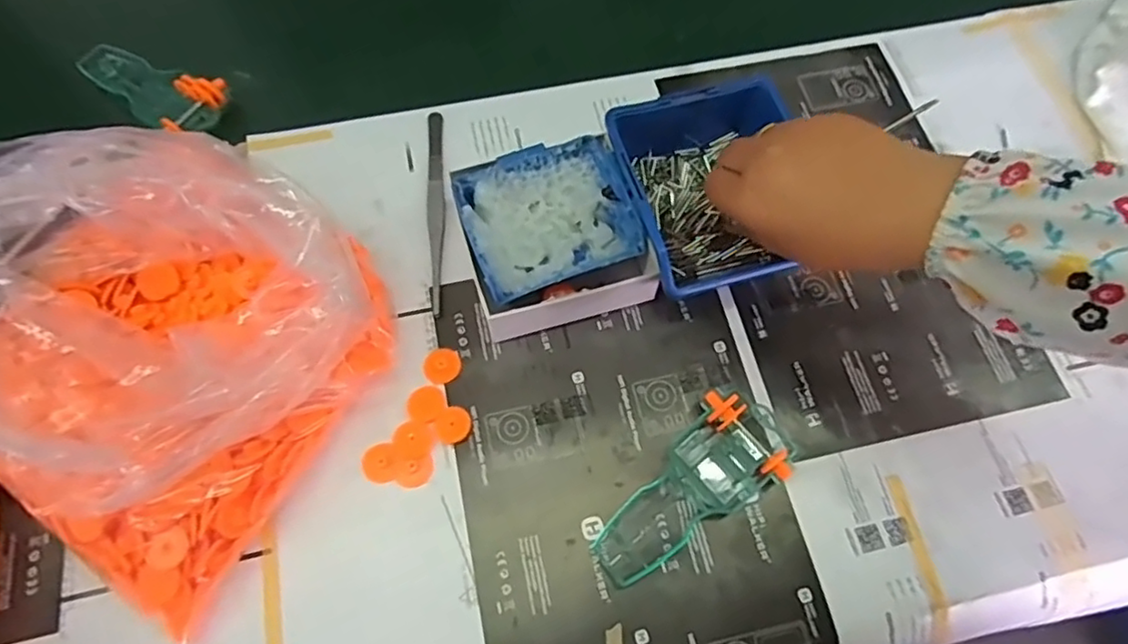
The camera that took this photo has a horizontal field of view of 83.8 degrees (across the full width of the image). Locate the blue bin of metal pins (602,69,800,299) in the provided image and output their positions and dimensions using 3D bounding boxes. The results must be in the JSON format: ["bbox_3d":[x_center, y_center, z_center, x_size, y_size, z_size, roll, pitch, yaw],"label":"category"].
[{"bbox_3d":[0.091,-0.084,0.395,0.107,0.054,0.129,-16,68,-7],"label":"blue bin of metal pins"}]

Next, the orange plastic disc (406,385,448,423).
[{"bbox_3d":[-0.081,0.048,0.373,0.022,0.004,0.021,0,67,0],"label":"orange plastic disc"}]

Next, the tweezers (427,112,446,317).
[{"bbox_3d":[-0.086,-0.079,0.422,0.012,0.011,0.154,-4,67,-2],"label":"tweezers"}]

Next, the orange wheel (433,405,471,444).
[{"bbox_3d":[-0.065,0.061,0.369,0.019,0.007,0.021,38,71,14],"label":"orange wheel"}]

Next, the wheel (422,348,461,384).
[{"bbox_3d":[-0.074,0.026,0.383,0.023,0.005,0.021,0,67,0],"label":"wheel"}]

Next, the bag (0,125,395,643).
[{"bbox_3d":[-0.232,0.004,0.341,0.224,0.096,0.205,30,69,12],"label":"bag"}]

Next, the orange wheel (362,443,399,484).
[{"bbox_3d":[-0.105,0.081,0.361,0.019,0.004,0.022,6,67,2],"label":"orange wheel"}]

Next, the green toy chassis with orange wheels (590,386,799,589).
[{"bbox_3d":[0.070,0.089,0.354,0.128,0.017,0.055,-33,71,-14],"label":"green toy chassis with orange wheels"}]

